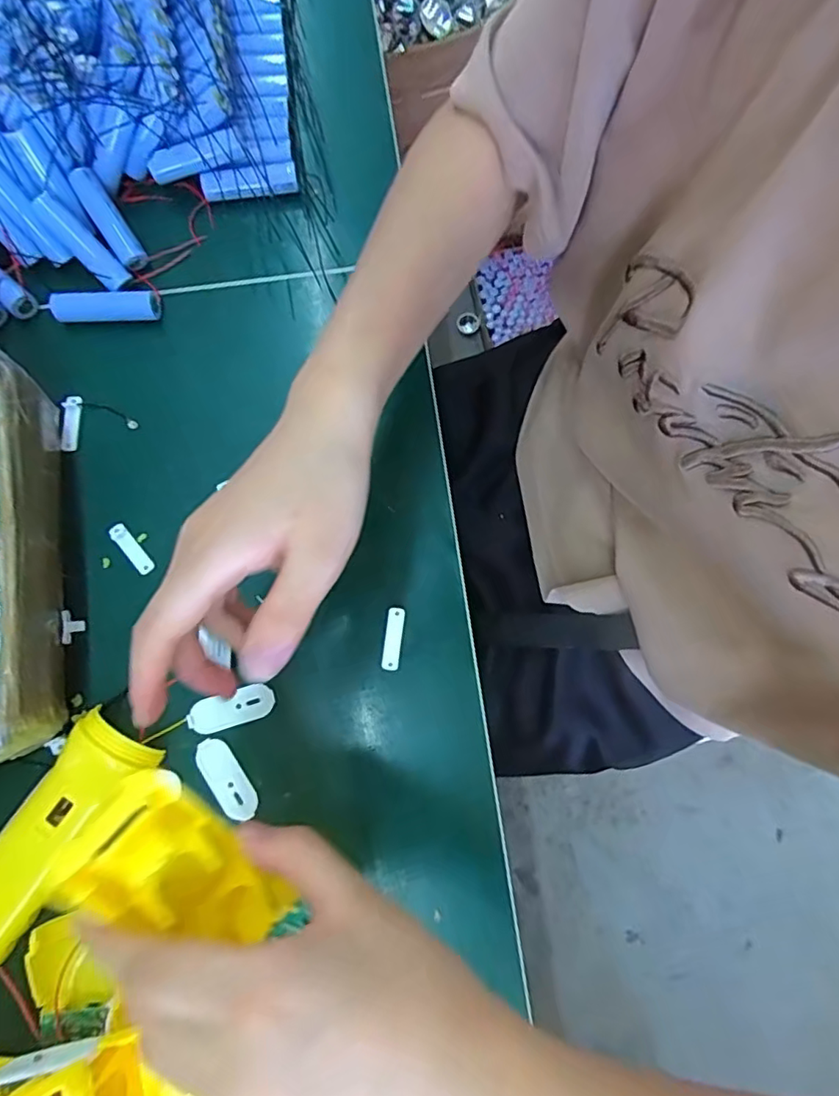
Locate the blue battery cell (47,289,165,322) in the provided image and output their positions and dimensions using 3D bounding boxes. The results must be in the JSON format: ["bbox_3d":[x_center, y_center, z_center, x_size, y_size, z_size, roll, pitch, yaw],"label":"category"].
[{"bbox_3d":[-0.208,-0.163,0.383,0.067,0.015,0.019,-5,79,0],"label":"blue battery cell"}]

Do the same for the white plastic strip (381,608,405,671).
[{"bbox_3d":[-0.016,0.055,0.348,0.010,0.004,0.038,8,87,2],"label":"white plastic strip"}]

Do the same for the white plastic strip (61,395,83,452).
[{"bbox_3d":[-0.227,-0.082,0.375,0.011,0.005,0.037,0,79,0],"label":"white plastic strip"}]

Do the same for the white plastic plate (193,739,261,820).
[{"bbox_3d":[-0.111,0.133,0.334,0.018,0.007,0.049,-35,81,-6],"label":"white plastic plate"}]

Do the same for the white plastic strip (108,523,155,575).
[{"bbox_3d":[-0.180,0.000,0.360,0.011,0.005,0.036,-39,81,-6],"label":"white plastic strip"}]

